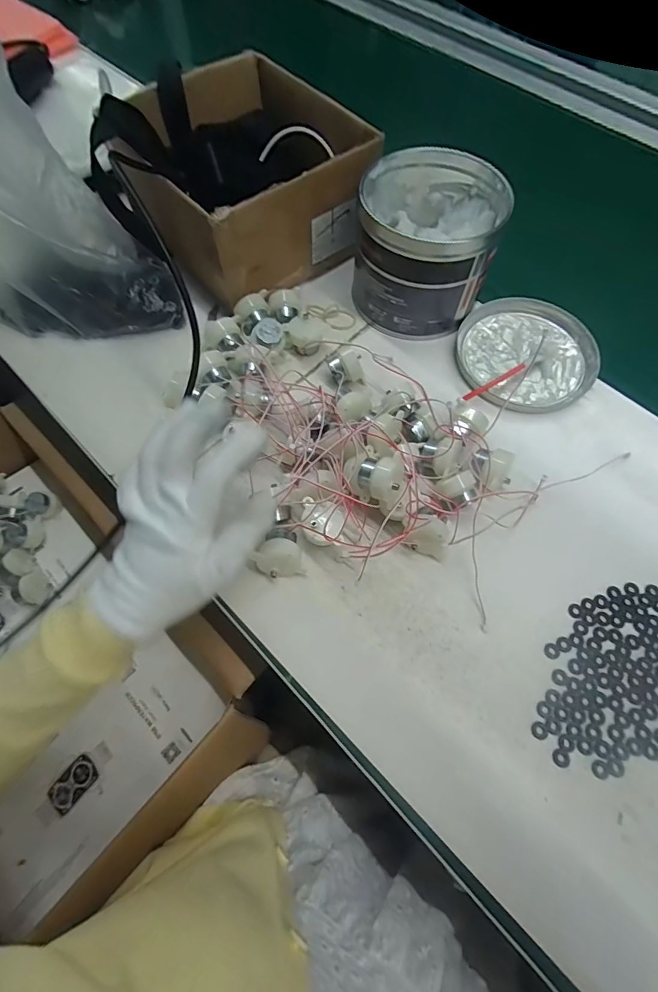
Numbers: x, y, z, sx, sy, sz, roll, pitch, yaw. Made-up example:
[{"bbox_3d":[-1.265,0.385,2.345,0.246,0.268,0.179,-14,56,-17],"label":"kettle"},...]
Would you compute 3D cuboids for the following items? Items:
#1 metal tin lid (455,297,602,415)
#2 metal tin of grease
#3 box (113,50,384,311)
[{"bbox_3d":[0.192,-0.138,0.414,0.128,0.016,0.127,0,65,0],"label":"metal tin lid"},{"bbox_3d":[0.092,-0.240,0.406,0.124,0.112,0.134,14,66,7],"label":"metal tin of grease"},{"bbox_3d":[-0.078,-0.323,0.448,0.187,0.113,0.213,-33,69,-14],"label":"box"}]

